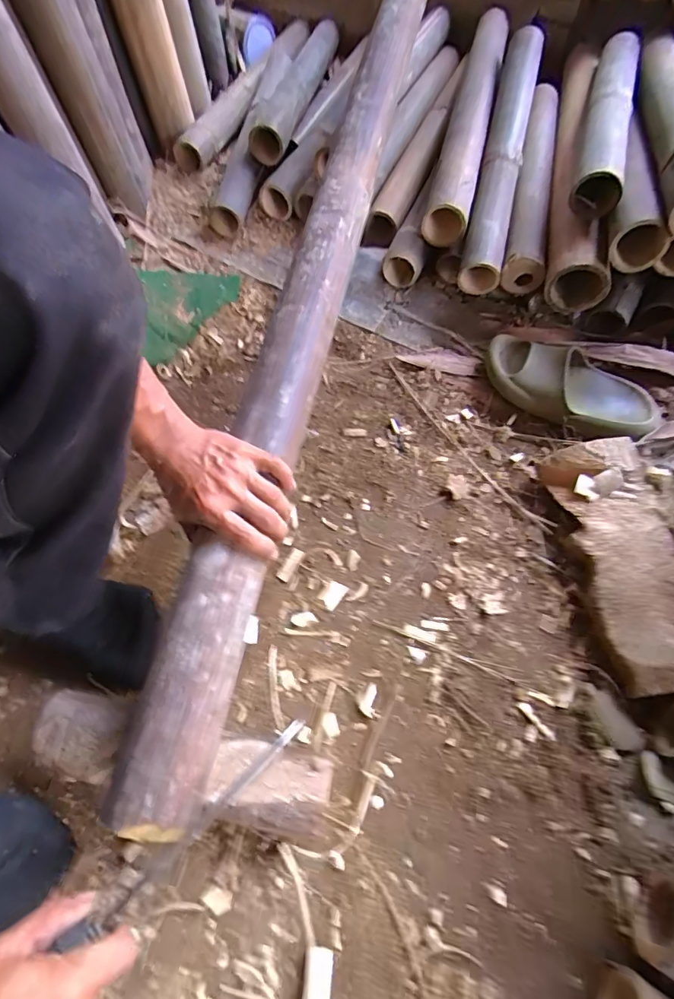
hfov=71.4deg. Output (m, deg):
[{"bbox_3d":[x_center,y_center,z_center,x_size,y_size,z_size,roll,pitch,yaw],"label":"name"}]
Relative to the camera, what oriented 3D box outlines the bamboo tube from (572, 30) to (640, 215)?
[{"bbox_3d":[0.420,-0.594,0.706,0.070,0.074,0.488,20,63,7],"label":"bamboo tube"}]

